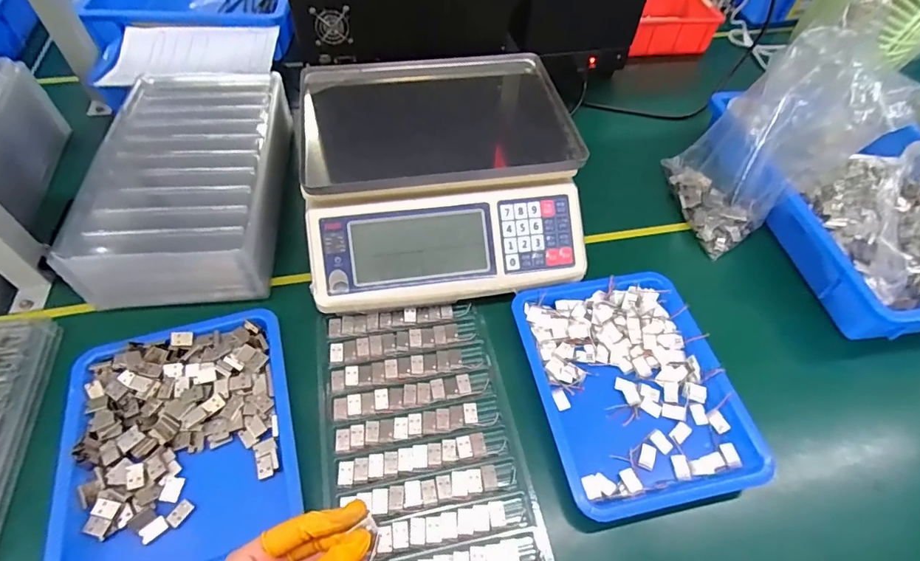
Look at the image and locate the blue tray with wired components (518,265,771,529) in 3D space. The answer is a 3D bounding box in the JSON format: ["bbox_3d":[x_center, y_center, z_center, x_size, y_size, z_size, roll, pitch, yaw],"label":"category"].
[{"bbox_3d":[0.155,0.092,0.442,0.168,0.025,0.213,-8,55,-9],"label":"blue tray with wired components"}]

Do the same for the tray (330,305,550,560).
[{"bbox_3d":[-0.029,0.143,0.408,0.152,0.016,0.277,-7,57,-10],"label":"tray"}]

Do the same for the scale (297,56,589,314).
[{"bbox_3d":[-0.023,-0.122,0.525,0.275,0.096,0.286,-7,55,-8],"label":"scale"}]

